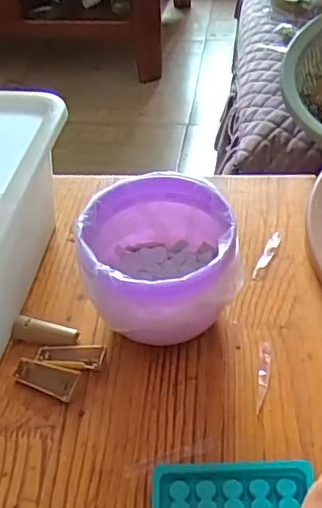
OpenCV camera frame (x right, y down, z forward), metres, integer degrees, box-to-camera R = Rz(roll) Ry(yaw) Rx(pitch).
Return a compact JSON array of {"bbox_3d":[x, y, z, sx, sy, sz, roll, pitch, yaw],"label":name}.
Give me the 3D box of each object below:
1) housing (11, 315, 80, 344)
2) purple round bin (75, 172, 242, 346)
[{"bbox_3d":[-0.087,0.057,0.430,0.050,0.006,0.018,5,45,10],"label":"housing"},{"bbox_3d":[-0.001,0.011,0.420,0.101,0.092,0.104,-2,44,2],"label":"purple round bin"}]

